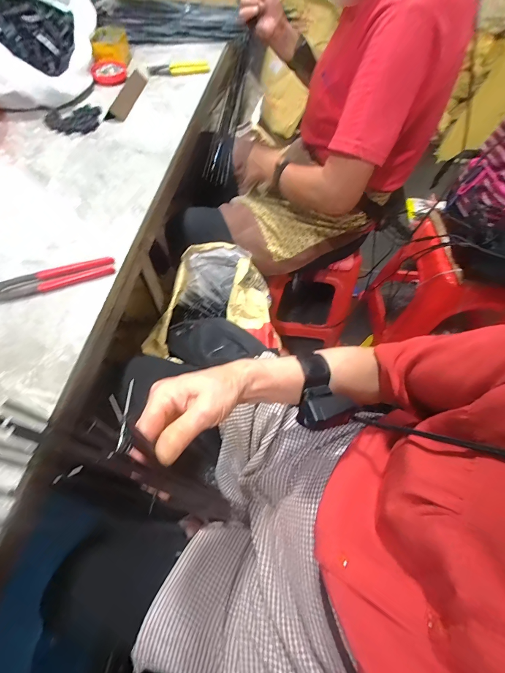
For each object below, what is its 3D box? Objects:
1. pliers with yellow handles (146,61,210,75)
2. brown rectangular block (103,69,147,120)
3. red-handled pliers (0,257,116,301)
[{"bbox_3d":[-0.203,-0.738,0.822,0.165,0.021,0.030,-9,61,-7],"label":"pliers with yellow handles"},{"bbox_3d":[-0.304,-0.595,0.738,0.042,0.018,0.213,9,61,3],"label":"brown rectangular block"},{"bbox_3d":[-0.315,-0.085,0.456,0.197,0.013,0.038,-20,63,-13],"label":"red-handled pliers"}]

